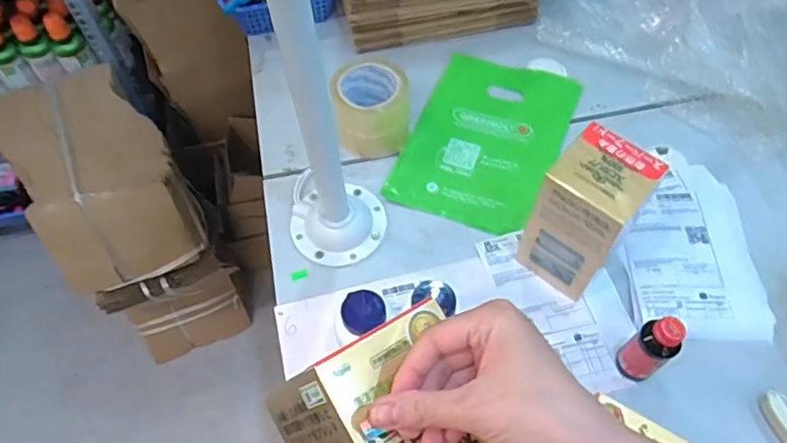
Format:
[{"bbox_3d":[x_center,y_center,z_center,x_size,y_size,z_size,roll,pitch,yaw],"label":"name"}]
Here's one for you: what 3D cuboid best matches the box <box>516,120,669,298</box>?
[{"bbox_3d":[0.214,-0.005,0.678,0.098,0.183,0.104,37,65,22],"label":"box"}]

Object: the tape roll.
[{"bbox_3d":[-0.030,-0.156,0.816,0.098,0.087,0.098,-1,57,1],"label":"tape roll"}]

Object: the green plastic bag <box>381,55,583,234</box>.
[{"bbox_3d":[0.133,-0.121,0.855,0.199,0.011,0.295,20,60,14],"label":"green plastic bag"}]

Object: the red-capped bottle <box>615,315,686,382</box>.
[{"bbox_3d":[0.271,0.134,0.633,0.039,0.100,0.044,-39,64,-21],"label":"red-capped bottle"}]

